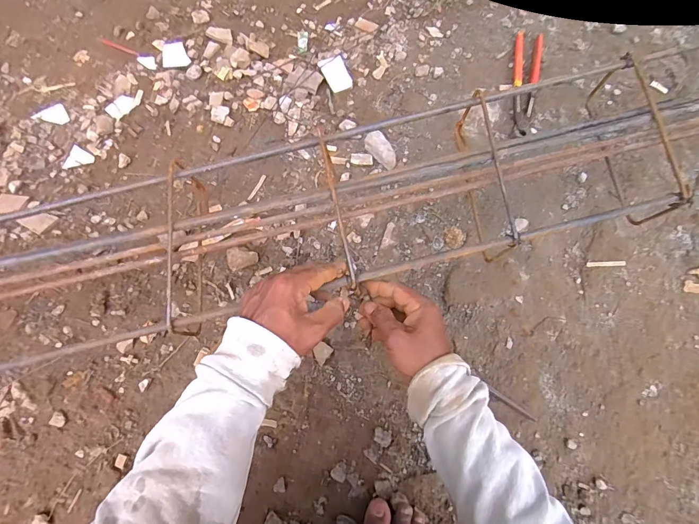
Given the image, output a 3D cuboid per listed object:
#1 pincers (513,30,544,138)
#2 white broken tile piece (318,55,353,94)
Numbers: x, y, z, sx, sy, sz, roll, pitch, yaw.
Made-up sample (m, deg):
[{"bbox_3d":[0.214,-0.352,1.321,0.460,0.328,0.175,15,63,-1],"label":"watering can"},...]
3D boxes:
[{"bbox_3d":[0.312,-0.318,0.661,0.045,0.019,0.215,11,76,3],"label":"pincers"},{"bbox_3d":[-0.025,-0.350,0.692,0.045,0.007,0.070,-24,77,-6],"label":"white broken tile piece"}]

